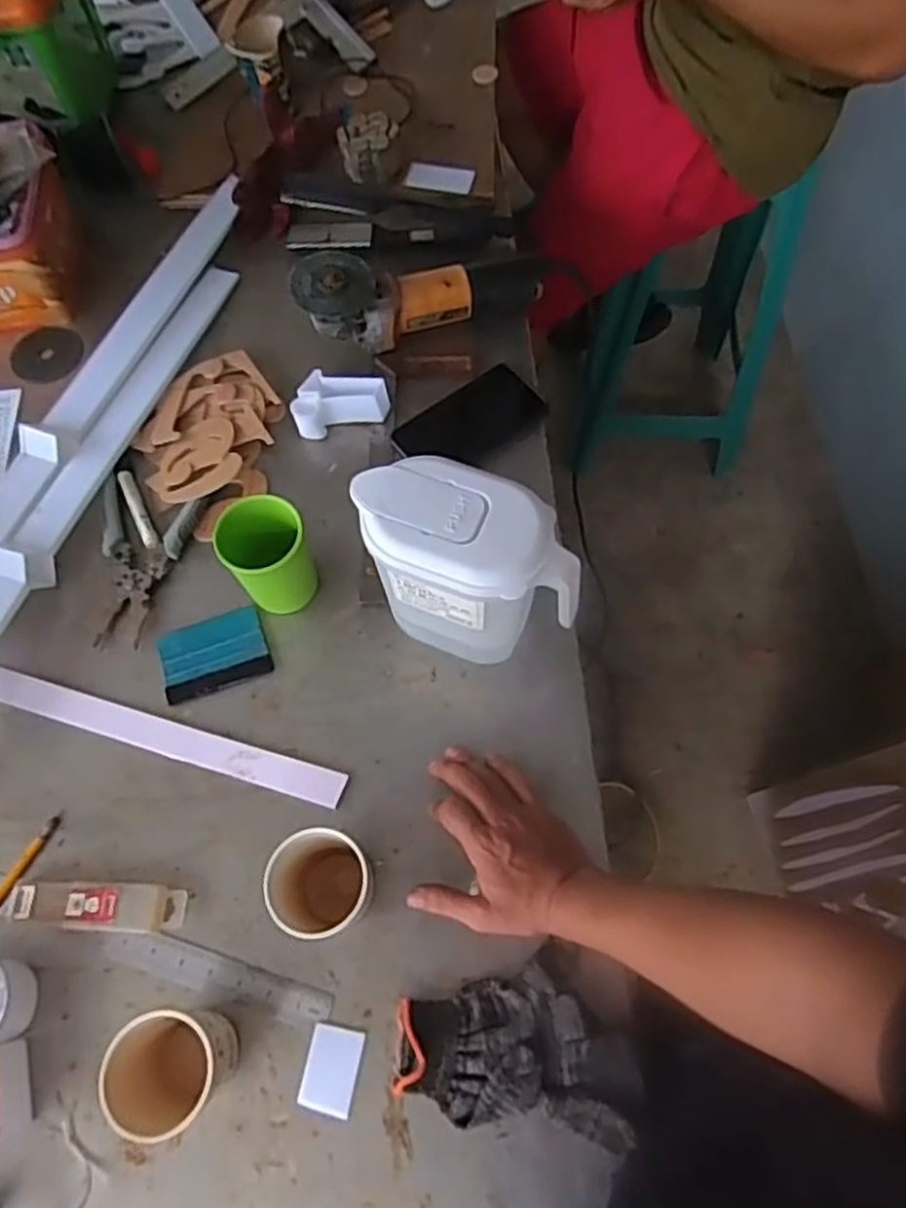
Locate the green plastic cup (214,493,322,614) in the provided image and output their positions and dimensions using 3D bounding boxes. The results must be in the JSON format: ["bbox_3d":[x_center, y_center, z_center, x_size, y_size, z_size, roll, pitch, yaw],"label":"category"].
[{"bbox_3d":[-0.161,-0.040,0.667,0.076,0.102,0.070,-31,68,-11],"label":"green plastic cup"}]

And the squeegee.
[{"bbox_3d":[-0.221,0.046,0.690,0.094,0.010,0.073,-21,67,-6],"label":"squeegee"}]

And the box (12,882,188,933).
[{"bbox_3d":[-0.285,0.243,0.597,0.136,0.016,0.036,0,66,3],"label":"box"}]

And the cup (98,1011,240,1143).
[{"bbox_3d":[-0.190,0.323,0.519,0.072,0.079,0.070,0,67,0],"label":"cup"}]

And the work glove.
[{"bbox_3d":[0.050,0.318,0.547,0.173,0.027,0.118,6,66,6],"label":"work glove"}]

